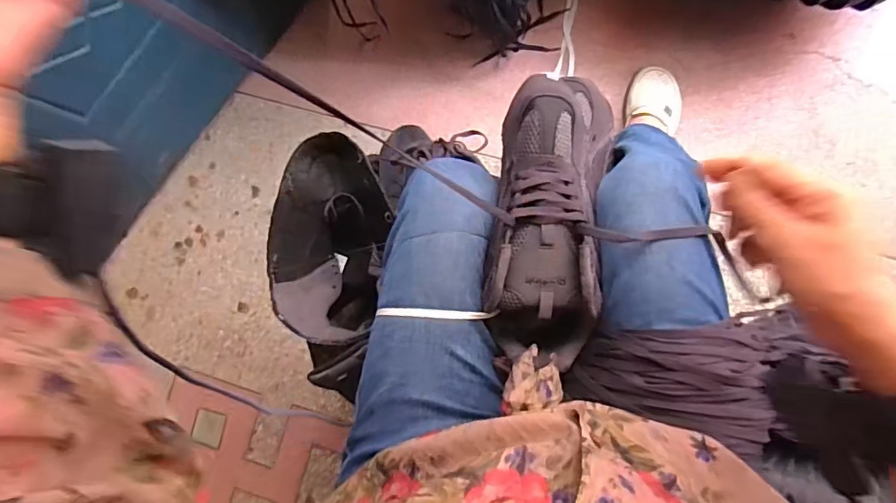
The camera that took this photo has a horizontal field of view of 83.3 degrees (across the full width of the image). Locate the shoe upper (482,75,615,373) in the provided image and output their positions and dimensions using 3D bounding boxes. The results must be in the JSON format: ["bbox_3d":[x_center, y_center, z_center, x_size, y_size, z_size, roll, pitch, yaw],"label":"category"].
[{"bbox_3d":[0.095,-0.038,0.463,0.099,0.092,0.262,7,80,10],"label":"shoe upper"}]

